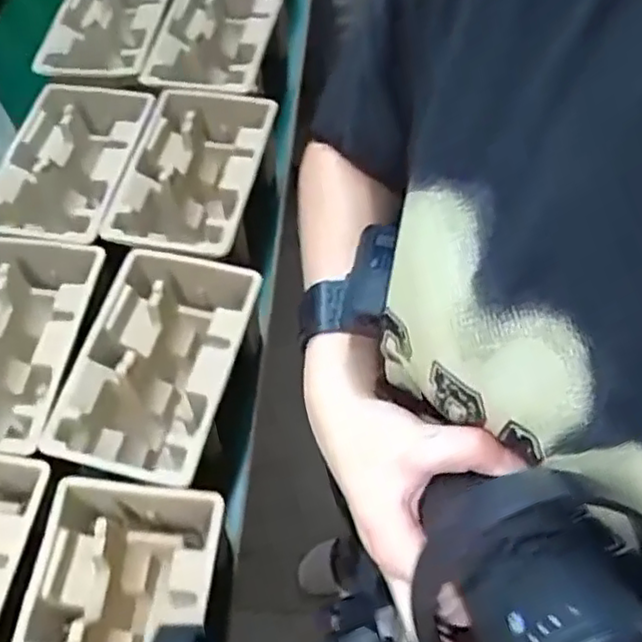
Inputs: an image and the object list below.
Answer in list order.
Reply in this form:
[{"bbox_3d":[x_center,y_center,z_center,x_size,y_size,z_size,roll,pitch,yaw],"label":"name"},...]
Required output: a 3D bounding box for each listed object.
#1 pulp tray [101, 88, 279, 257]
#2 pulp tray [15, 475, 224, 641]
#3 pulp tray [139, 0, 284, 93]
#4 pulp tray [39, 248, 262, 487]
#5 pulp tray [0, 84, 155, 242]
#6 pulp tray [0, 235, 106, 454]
[{"bbox_3d":[-0.141,-0.154,0.787,0.143,0.104,0.236,11,62,8],"label":"pulp tray"},{"bbox_3d":[-0.162,0.260,0.557,0.141,0.104,0.231,5,62,5],"label":"pulp tray"},{"bbox_3d":[-0.138,-0.366,0.889,0.143,0.065,0.227,9,62,7],"label":"pulp tray"},{"bbox_3d":[-0.153,0.052,0.668,0.140,0.109,0.223,10,62,8],"label":"pulp tray"},{"bbox_3d":[-0.282,-0.171,0.787,0.144,0.081,0.232,6,62,5],"label":"pulp tray"},{"bbox_3d":[-0.304,0.034,0.687,0.145,0.101,0.227,6,62,6],"label":"pulp tray"}]

